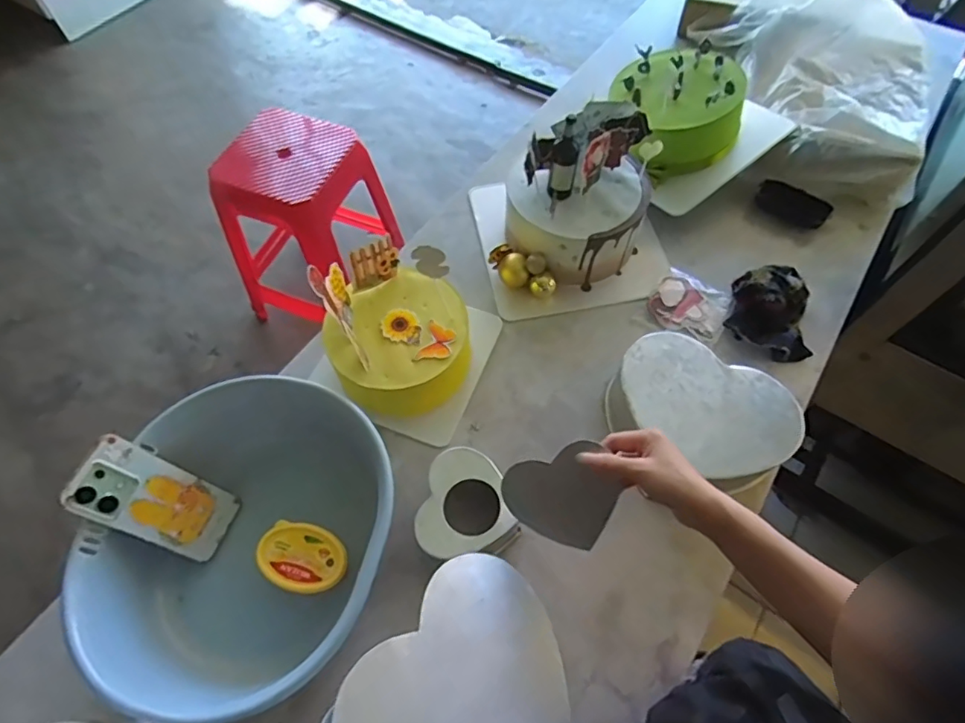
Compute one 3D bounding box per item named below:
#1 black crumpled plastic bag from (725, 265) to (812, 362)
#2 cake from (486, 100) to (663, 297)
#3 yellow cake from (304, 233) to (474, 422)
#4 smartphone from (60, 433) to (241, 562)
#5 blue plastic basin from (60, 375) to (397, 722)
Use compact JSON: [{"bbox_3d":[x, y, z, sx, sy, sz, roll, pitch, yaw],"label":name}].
[{"bbox_3d":[0.396,-0.075,0.740,0.111,0.042,0.147,15,63,9],"label":"black crumpled plastic bag"},{"bbox_3d":[0.127,-0.216,0.756,0.190,0.198,0.205,17,63,9],"label":"cake"},{"bbox_3d":[-0.106,-0.048,0.665,0.166,0.189,0.159,-19,63,-10],"label":"yellow cake"},{"bbox_3d":[-0.338,0.147,0.571,0.015,0.163,0.077,-5,51,42],"label":"smartphone"},{"bbox_3d":[-0.233,0.189,0.578,0.274,0.134,0.309,14,63,8],"label":"blue plastic basin"}]

